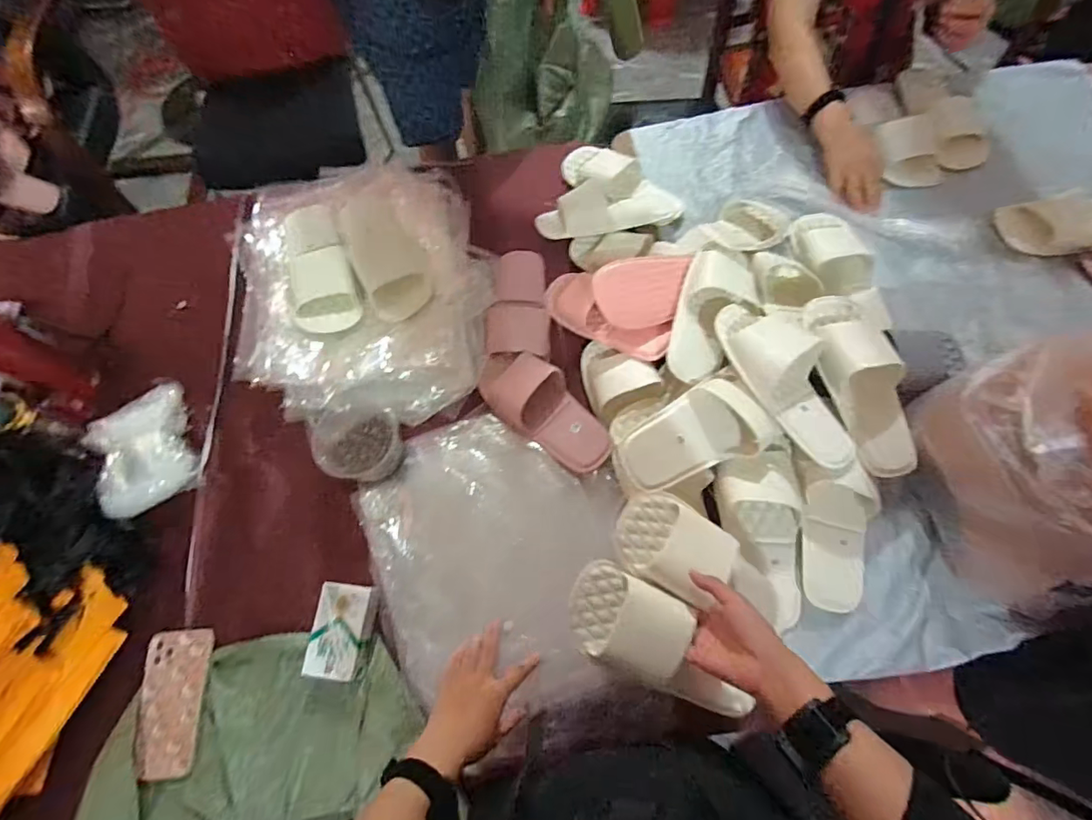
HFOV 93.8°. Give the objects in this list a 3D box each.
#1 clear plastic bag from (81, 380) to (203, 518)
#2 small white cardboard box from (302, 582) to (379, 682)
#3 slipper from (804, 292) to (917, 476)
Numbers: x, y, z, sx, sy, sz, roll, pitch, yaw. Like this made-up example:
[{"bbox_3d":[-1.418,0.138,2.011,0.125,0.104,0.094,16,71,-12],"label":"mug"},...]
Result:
[{"bbox_3d":[-0.588,0.057,0.750,0.136,0.039,0.178,-32,73,-8],"label":"clear plastic bag"},{"bbox_3d":[-0.257,0.279,0.650,0.070,0.030,0.109,4,68,4],"label":"small white cardboard box"},{"bbox_3d":[0.413,-0.037,0.670,0.095,0.058,0.247,-10,67,-2],"label":"slipper"}]

